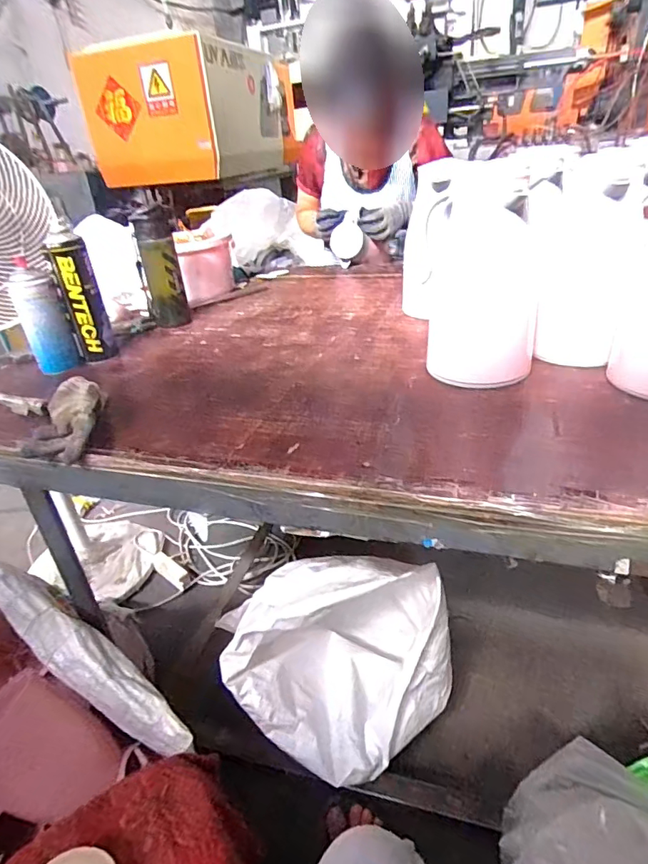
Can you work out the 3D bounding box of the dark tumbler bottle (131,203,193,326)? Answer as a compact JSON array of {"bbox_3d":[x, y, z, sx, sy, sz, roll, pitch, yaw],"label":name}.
[{"bbox_3d":[-0.313,-0.316,0.957,0.081,0.213,0.069,-15,32,-15],"label":"dark tumbler bottle"}]

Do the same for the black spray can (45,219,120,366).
[{"bbox_3d":[-0.402,-0.217,0.806,0.061,0.214,0.056,-15,32,-15],"label":"black spray can"}]

